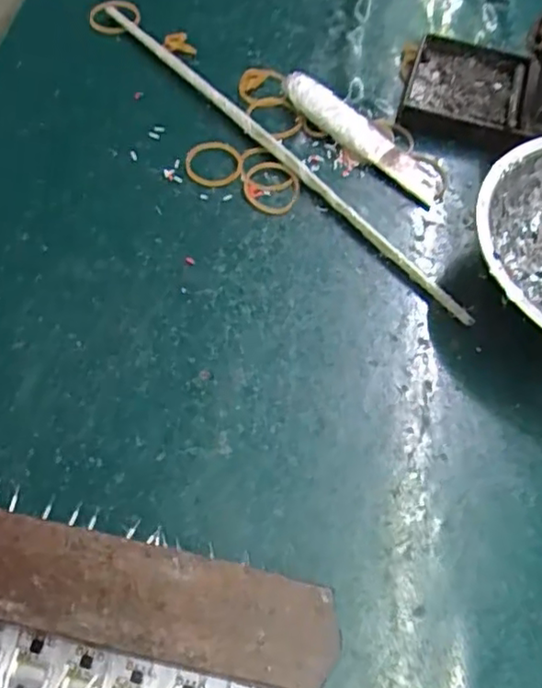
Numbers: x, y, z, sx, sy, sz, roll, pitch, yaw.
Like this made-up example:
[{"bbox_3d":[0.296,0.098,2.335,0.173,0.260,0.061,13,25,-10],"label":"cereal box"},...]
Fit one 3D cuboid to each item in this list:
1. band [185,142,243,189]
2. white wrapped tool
[{"bbox_3d":[-0.029,-0.091,0.332,0.031,0.004,0.027,16,72,6],"label":"band"},{"bbox_3d":[0.046,-0.110,0.338,0.102,0.016,0.022,37,64,17],"label":"white wrapped tool"}]

